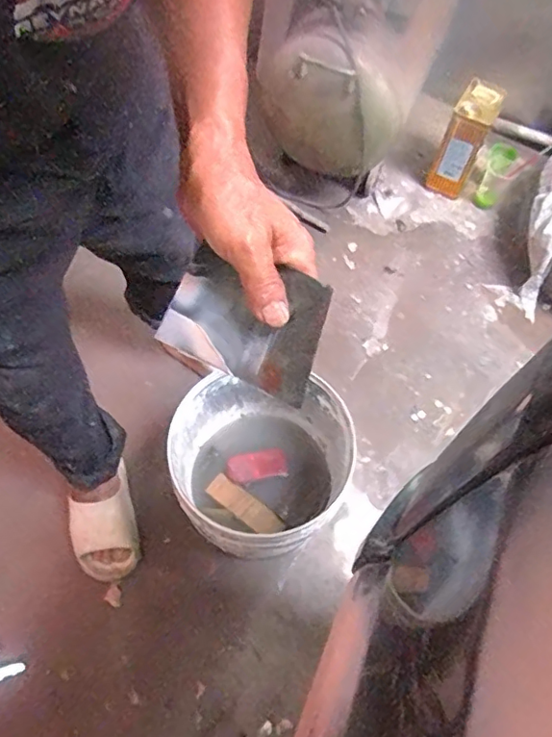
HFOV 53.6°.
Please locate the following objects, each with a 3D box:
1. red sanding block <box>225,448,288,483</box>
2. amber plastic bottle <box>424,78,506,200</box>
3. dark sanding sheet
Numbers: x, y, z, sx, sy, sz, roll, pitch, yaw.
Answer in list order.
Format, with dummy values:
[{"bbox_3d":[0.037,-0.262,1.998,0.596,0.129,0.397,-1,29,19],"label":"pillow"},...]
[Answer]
[{"bbox_3d":[-0.038,0.182,1.031,0.113,0.019,0.053,-13,63,-10],"label":"red sanding block"},{"bbox_3d":[0.501,-0.607,1.467,0.112,0.256,0.135,30,64,12],"label":"amber plastic bottle"},{"bbox_3d":[-0.024,-0.035,0.389,0.115,0.005,0.083,23,102,13],"label":"dark sanding sheet"}]

